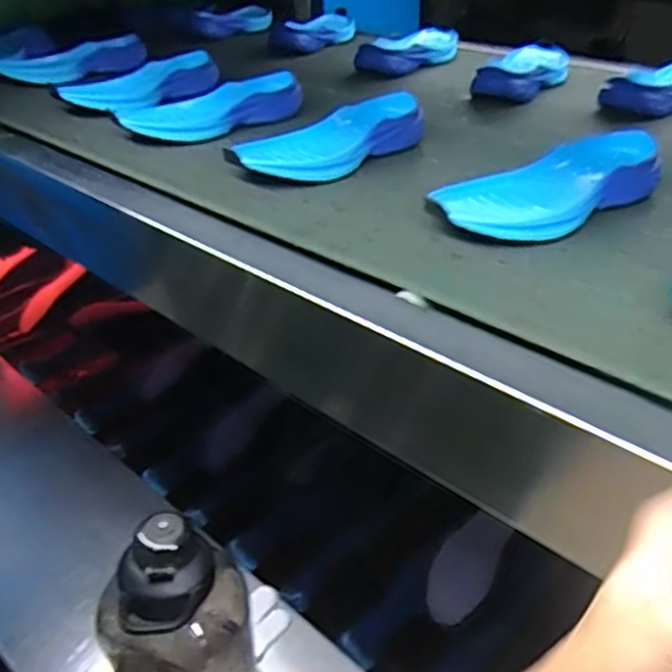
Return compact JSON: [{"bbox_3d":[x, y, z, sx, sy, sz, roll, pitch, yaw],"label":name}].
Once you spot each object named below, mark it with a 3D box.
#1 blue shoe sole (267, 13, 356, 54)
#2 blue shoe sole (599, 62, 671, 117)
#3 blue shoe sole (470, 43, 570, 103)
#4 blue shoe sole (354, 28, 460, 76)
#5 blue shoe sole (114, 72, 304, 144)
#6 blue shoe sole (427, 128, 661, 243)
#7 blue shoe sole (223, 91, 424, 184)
[{"bbox_3d":[-0.028,-0.496,1.124,0.091,0.043,0.179,23,43,32],"label":"blue shoe sole"},{"bbox_3d":[0.402,-0.300,0.820,0.201,0.039,0.114,-31,43,-34],"label":"blue shoe sole"},{"bbox_3d":[0.252,-0.351,0.903,0.095,0.038,0.205,13,38,22],"label":"blue shoe sole"},{"bbox_3d":[0.119,-0.422,1.010,0.079,0.044,0.225,21,42,29],"label":"blue shoe sole"},{"bbox_3d":[-0.132,-0.251,0.755,0.212,0.044,0.079,-16,37,-17],"label":"blue shoe sole"},{"bbox_3d":[0.173,-0.122,0.563,0.212,0.045,0.082,-29,42,-29],"label":"blue shoe sole"},{"bbox_3d":[-0.003,-0.193,0.680,0.088,0.035,0.225,24,43,34],"label":"blue shoe sole"}]

